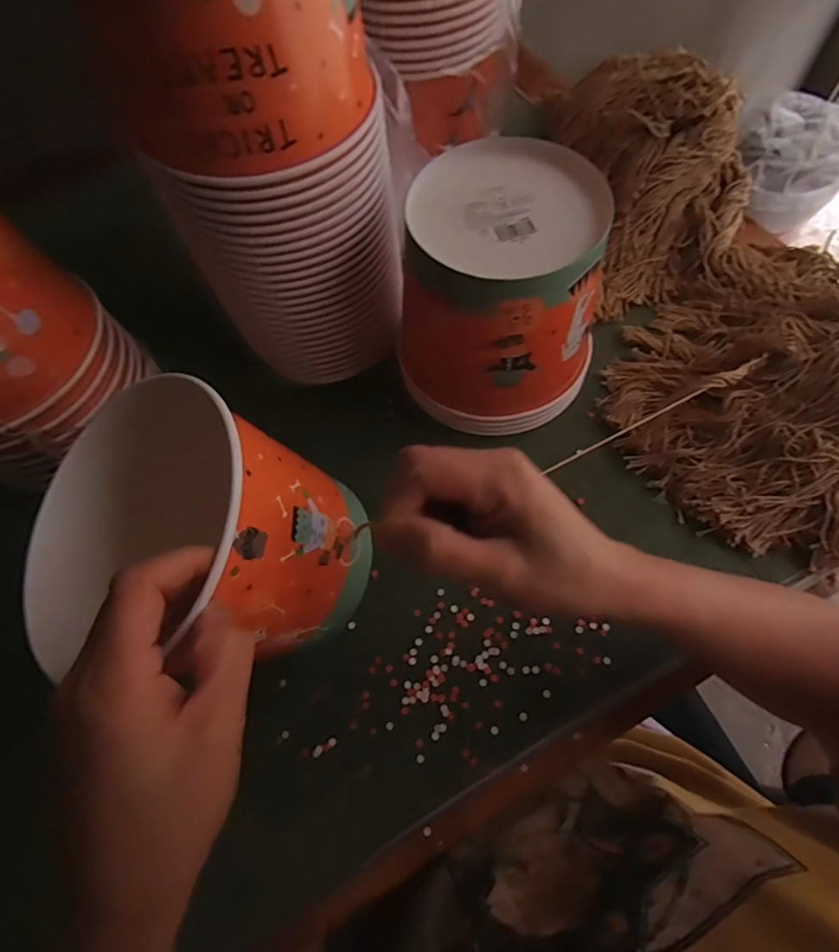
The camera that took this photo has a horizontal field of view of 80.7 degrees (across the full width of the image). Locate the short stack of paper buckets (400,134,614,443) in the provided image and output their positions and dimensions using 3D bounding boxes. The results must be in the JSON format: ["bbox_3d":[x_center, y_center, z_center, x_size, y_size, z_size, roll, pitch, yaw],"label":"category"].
[{"bbox_3d":[0.060,-0.133,0.383,0.137,0.155,0.140,5,66,5],"label":"short stack of paper buckets"}]

